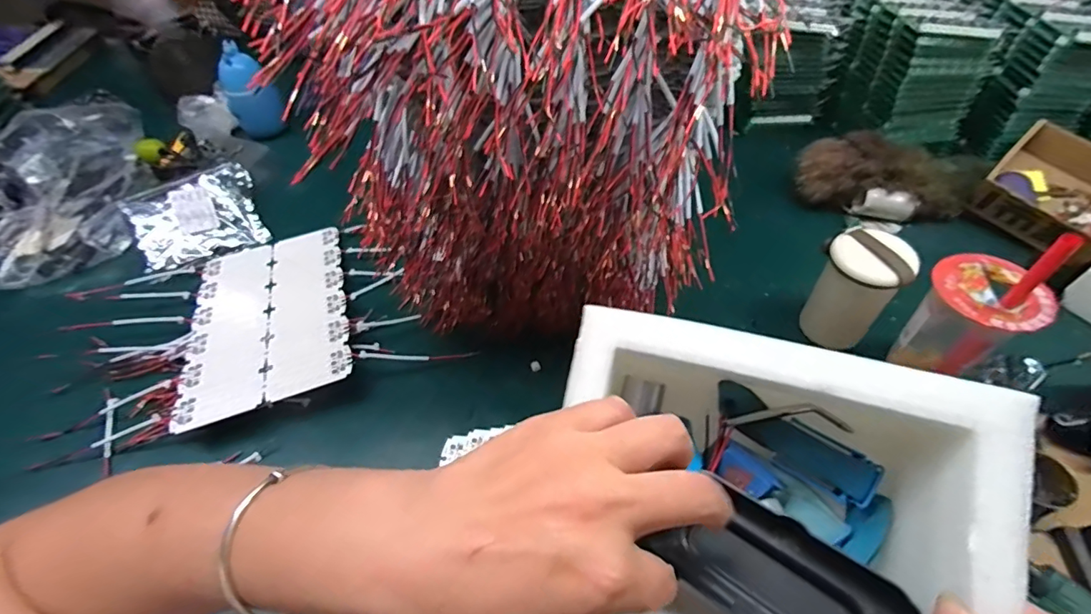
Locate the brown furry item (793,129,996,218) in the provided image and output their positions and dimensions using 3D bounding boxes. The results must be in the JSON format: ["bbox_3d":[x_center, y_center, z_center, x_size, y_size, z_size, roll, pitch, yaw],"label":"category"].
[{"bbox_3d":[0.490,-0.193,0.704,0.233,0.074,0.110,16,53,14],"label":"brown furry item"}]

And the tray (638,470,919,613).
[{"bbox_3d":[0.112,0.129,0.233,0.105,0.024,0.052,27,71,33],"label":"tray"}]

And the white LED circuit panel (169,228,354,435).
[{"bbox_3d":[-0.339,0.006,0.599,0.182,0.009,0.287,-20,46,-13],"label":"white LED circuit panel"}]

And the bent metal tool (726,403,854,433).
[{"bbox_3d":[0.139,0.063,0.282,0.067,0.007,0.014,3,51,4],"label":"bent metal tool"}]

